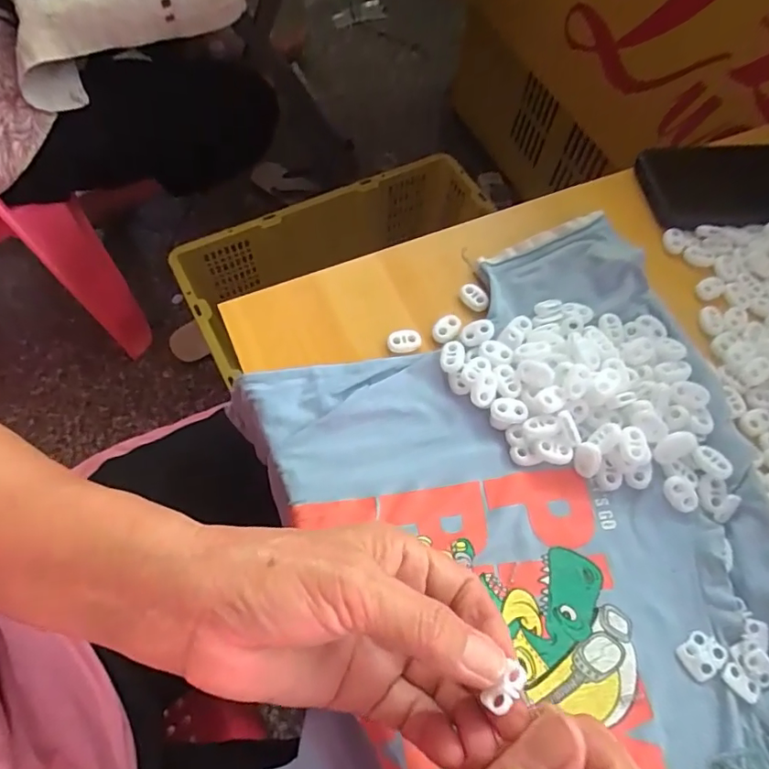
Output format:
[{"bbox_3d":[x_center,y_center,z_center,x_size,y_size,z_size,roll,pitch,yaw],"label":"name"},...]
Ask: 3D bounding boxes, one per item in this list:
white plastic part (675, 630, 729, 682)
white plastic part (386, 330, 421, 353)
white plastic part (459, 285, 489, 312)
[{"bbox_3d":[0.166,0.141,0.268,0.023,0.004,0.019,-31,70,-16],"label":"white plastic part"},{"bbox_3d":[0.013,-0.029,0.340,0.022,0.004,0.015,-9,65,-7],"label":"white plastic part"},{"bbox_3d":[0.063,-0.061,0.359,0.014,0.006,0.023,-38,72,-19],"label":"white plastic part"}]

